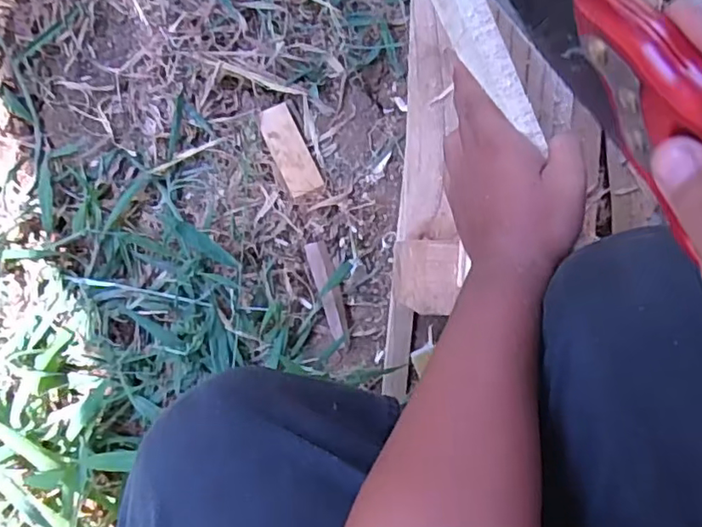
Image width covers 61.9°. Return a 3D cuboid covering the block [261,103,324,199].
[{"bbox_3d":[-0.061,-0.114,0.592,0.035,0.014,0.093,-23,92,8],"label":"block"}]

